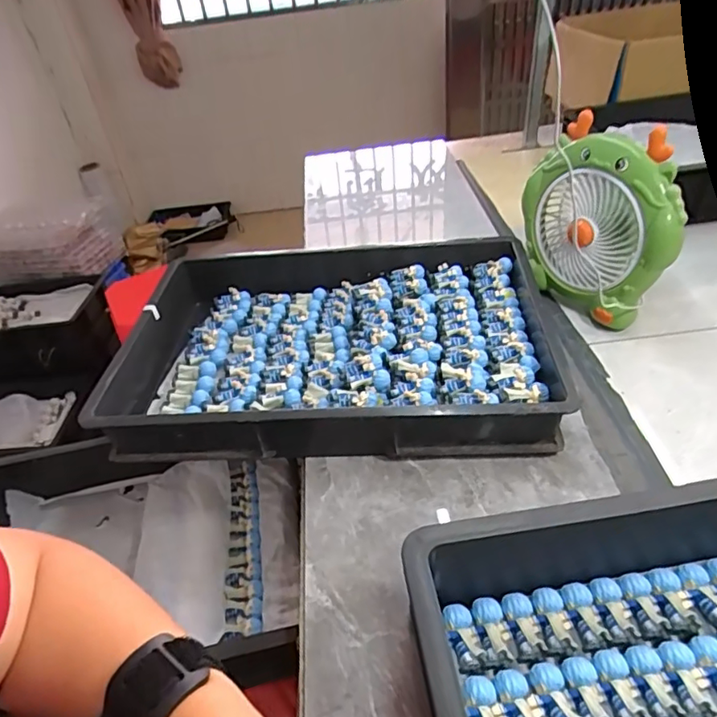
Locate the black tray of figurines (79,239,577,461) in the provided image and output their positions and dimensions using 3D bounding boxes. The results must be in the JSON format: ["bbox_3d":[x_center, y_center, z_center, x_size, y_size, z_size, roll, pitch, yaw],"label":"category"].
[{"bbox_3d":[-0.054,-0.040,0.868,0.660,0.096,0.486,0,38,7],"label":"black tray of figurines"}]

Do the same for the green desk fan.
[{"bbox_3d":[0.371,-0.201,0.856,0.097,0.287,0.242,-15,39,-12],"label":"green desk fan"}]

